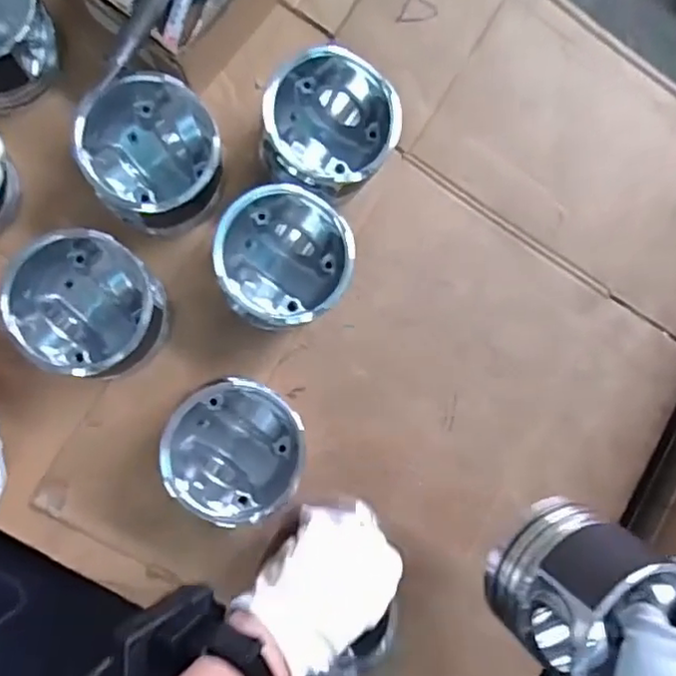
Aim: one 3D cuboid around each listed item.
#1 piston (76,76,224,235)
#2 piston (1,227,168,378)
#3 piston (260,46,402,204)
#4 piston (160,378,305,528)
[{"bbox_3d":[-0.158,-0.154,0.551,0.108,0.097,0.109,1,85,-7],"label":"piston"},{"bbox_3d":[-0.210,-0.025,0.543,0.111,0.107,0.106,1,85,-7],"label":"piston"},{"bbox_3d":[-0.011,-0.182,0.572,0.113,0.093,0.106,23,83,-5],"label":"piston"},{"bbox_3d":[-0.089,0.095,0.553,0.110,0.098,0.112,-2,85,-8],"label":"piston"}]

